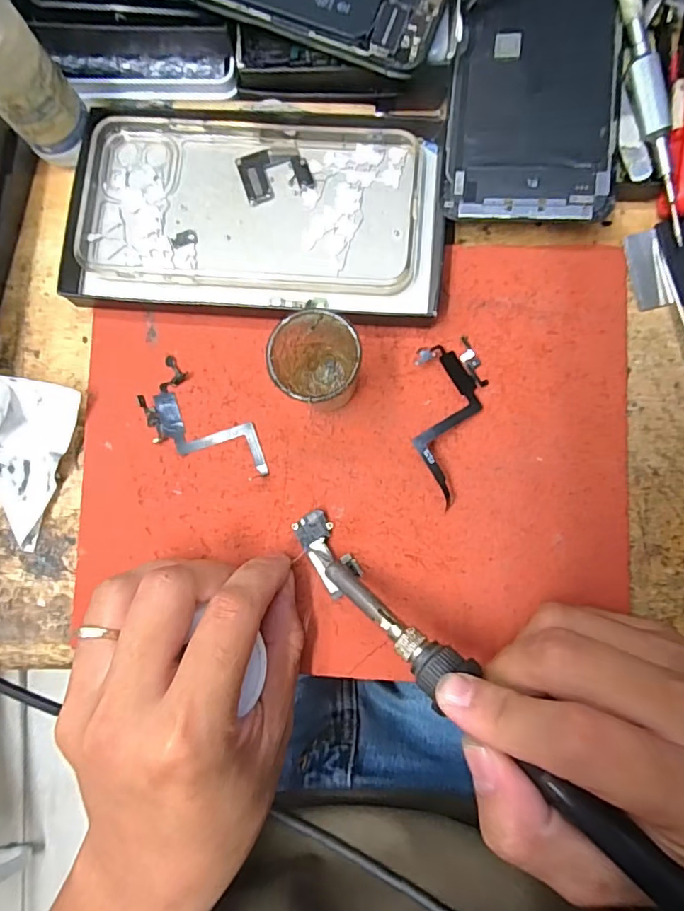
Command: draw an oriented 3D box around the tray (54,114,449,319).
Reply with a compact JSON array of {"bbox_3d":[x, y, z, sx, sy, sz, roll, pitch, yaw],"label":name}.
[{"bbox_3d":[-0.040,-0.117,0.252,0.172,0.012,0.094,3,87,3],"label":"tray"}]

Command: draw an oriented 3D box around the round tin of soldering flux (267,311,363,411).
[{"bbox_3d":[-0.010,-0.040,0.228,0.035,0.048,0.032,0,87,3],"label":"round tin of soldering flux"}]

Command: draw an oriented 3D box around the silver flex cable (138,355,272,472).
[{"bbox_3d":[-0.066,-0.012,0.251,0.070,0.004,0.033,40,89,4],"label":"silver flex cable"}]

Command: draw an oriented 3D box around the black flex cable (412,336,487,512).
[{"bbox_3d":[0.049,-0.016,0.240,0.031,0.014,0.075,3,87,3],"label":"black flex cable"}]

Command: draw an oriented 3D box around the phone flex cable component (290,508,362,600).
[{"bbox_3d":[-0.007,0.045,0.243,0.018,0.006,0.039,-33,86,1],"label":"phone flex cable component"}]

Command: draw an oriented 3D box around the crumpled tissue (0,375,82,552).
[{"bbox_3d":[-0.161,-0.002,0.244,0.051,0.033,0.076,21,88,4],"label":"crumpled tissue"}]

